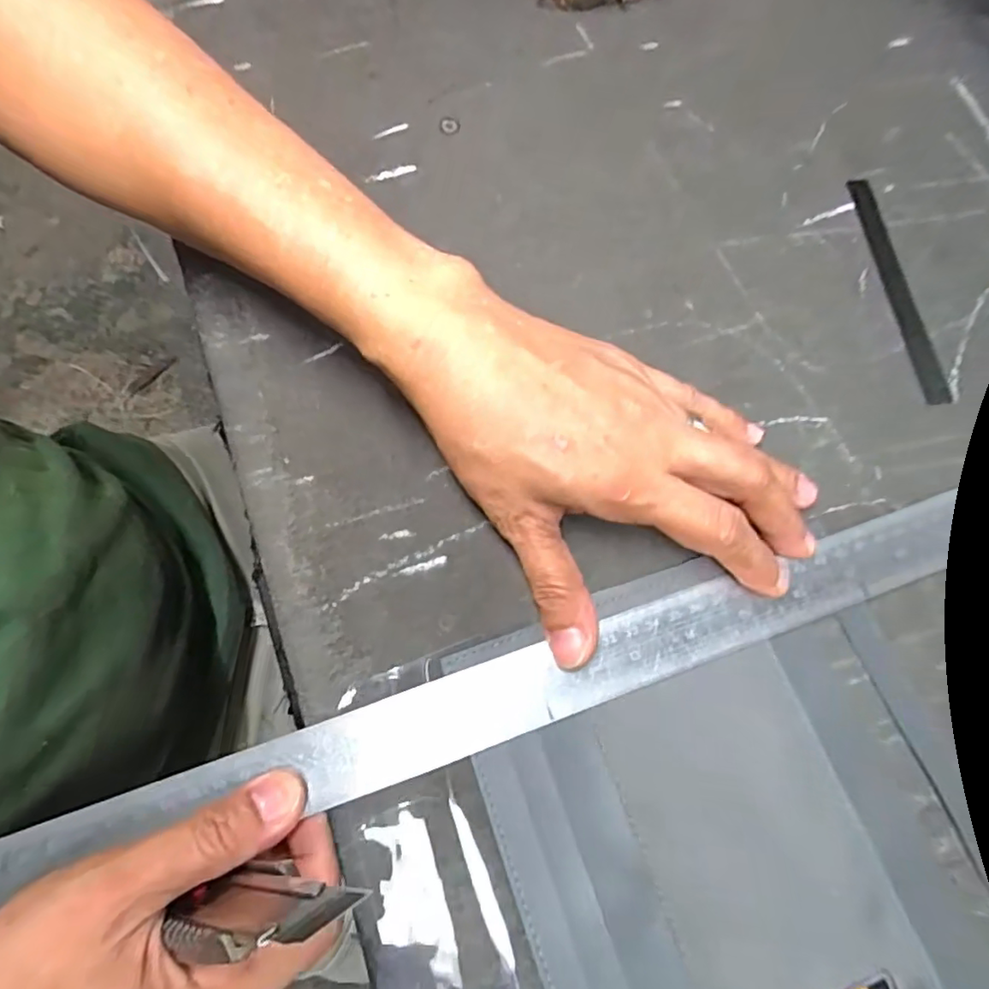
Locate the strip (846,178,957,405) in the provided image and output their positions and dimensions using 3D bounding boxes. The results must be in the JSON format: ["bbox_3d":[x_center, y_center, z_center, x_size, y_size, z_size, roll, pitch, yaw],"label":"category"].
[{"bbox_3d":[0.211,-0.111,0.300,0.013,0.004,0.140,-5,72,-3],"label":"strip"}]

